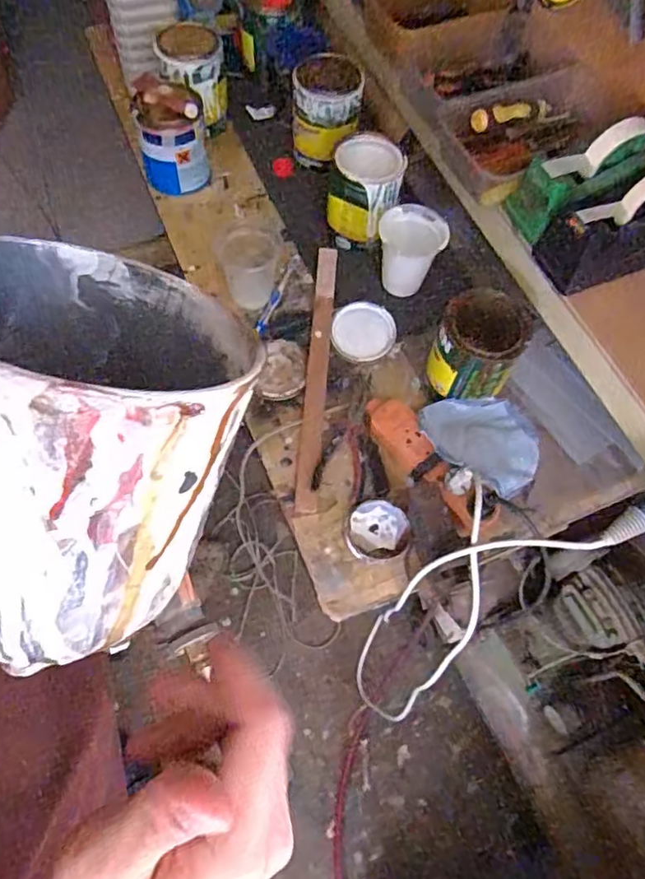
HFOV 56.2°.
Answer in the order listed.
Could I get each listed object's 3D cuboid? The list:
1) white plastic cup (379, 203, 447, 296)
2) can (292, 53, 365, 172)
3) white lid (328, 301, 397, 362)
[{"bbox_3d":[0.121,-0.261,0.844,0.087,0.101,0.094,2,63,-3],"label":"white plastic cup"},{"bbox_3d":[0.005,-0.499,0.940,0.104,0.111,0.108,-1,63,-5],"label":"can"},{"bbox_3d":[0.057,-0.150,0.841,0.086,0.017,0.087,2,63,-3],"label":"white lid"}]

